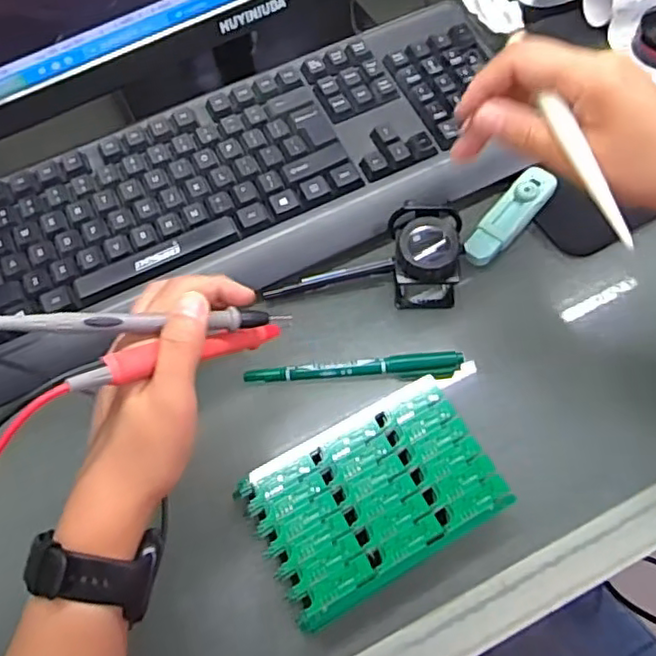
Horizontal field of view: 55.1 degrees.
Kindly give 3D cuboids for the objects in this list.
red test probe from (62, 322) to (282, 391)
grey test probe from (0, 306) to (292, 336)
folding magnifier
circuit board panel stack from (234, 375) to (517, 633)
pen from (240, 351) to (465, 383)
[{"bbox_3d":[-0.070,0.012,0.317,0.123,0.011,0.012,-14,55,-48],"label":"red test probe"},{"bbox_3d":[-0.083,-0.003,0.310,0.139,0.011,0.013,-2,59,-29],"label":"grey test probe"},{"bbox_3d":[0.065,-0.047,0.415,0.046,0.057,0.049,1,63,4],"label":"folding magnifier"},{"bbox_3d":[0.026,0.097,0.364,0.131,0.030,0.088,-28,65,-10],"label":"circuit board panel stack"},{"bbox_3d":[0.017,0.029,0.405,0.136,0.016,0.013,-4,63,2],"label":"pen"}]

